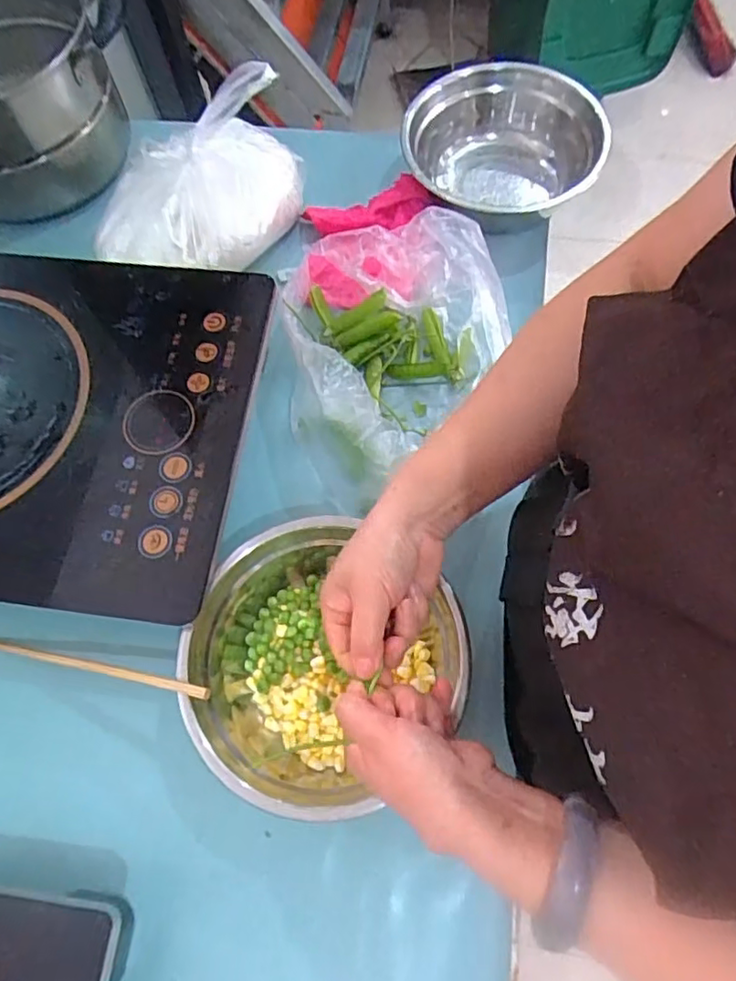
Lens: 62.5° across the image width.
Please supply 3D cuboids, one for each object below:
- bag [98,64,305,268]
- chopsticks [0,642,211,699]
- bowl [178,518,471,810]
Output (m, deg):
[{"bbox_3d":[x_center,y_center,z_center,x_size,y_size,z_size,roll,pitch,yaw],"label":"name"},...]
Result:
[{"bbox_3d":[-0.175,-0.304,0.597,0.220,0.108,0.145,-13,68,-3],"label":"bag"},{"bbox_3d":[-0.230,0.137,0.479,0.250,0.010,0.008,3,67,24],"label":"chopsticks"},{"bbox_3d":[-0.035,0.136,0.480,0.205,0.077,0.202,-1,68,2],"label":"bowl"}]

